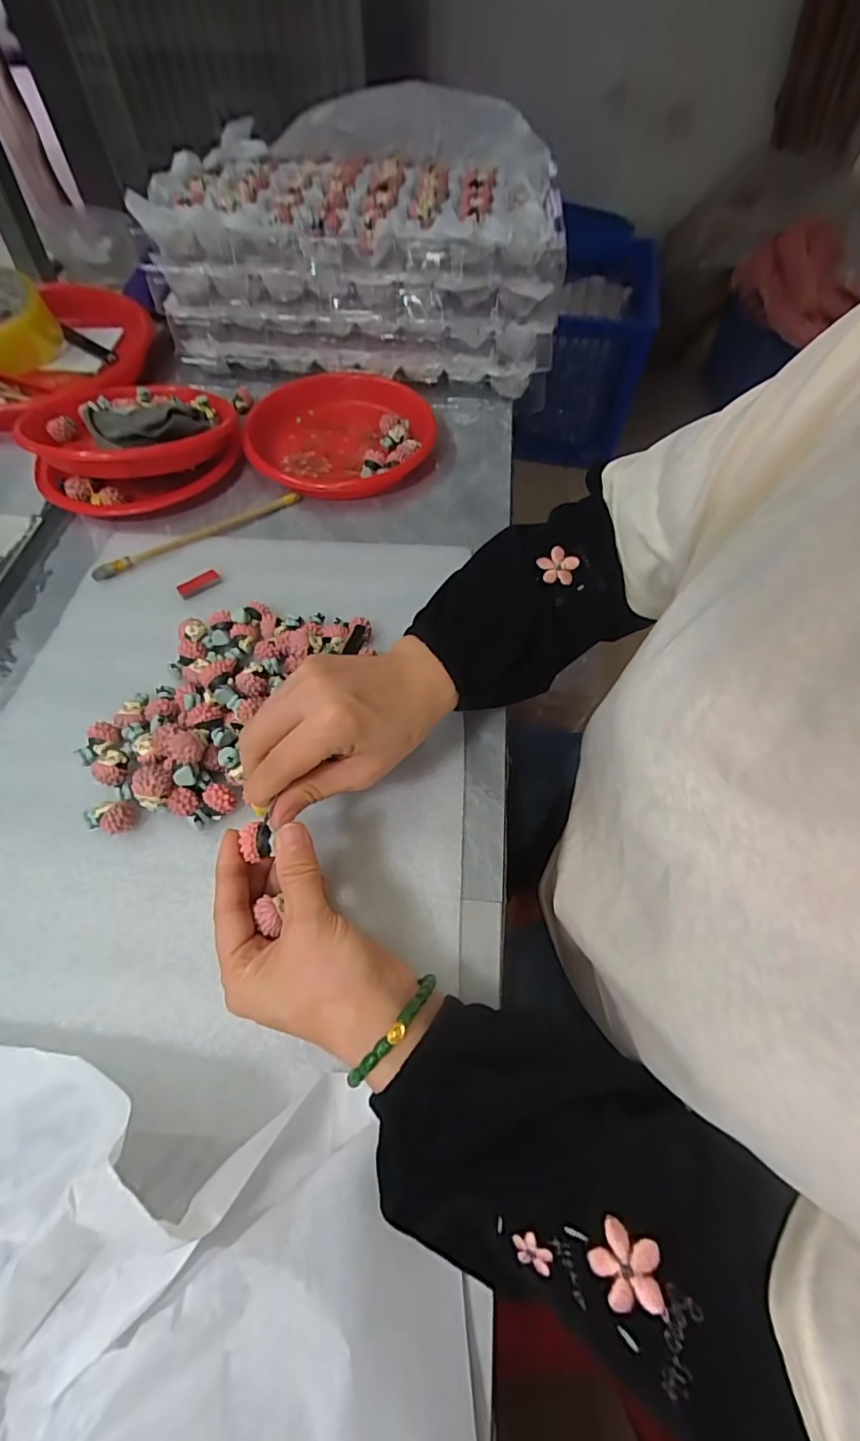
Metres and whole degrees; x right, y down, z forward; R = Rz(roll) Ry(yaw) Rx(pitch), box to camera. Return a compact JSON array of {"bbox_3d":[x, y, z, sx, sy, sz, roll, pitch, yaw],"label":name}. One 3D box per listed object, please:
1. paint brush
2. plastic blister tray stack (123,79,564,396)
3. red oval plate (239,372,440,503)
[{"bbox_3d":[-0.196,-0.162,0.444,0.181,0.010,0.012,-32,62,-18],"label":"paint brush"},{"bbox_3d":[-0.067,-0.497,0.556,0.387,0.167,0.245,3,59,1],"label":"plastic blister tray stack"},{"bbox_3d":[-0.087,-0.276,0.505,0.170,0.037,0.171,-12,58,-6],"label":"red oval plate"}]

